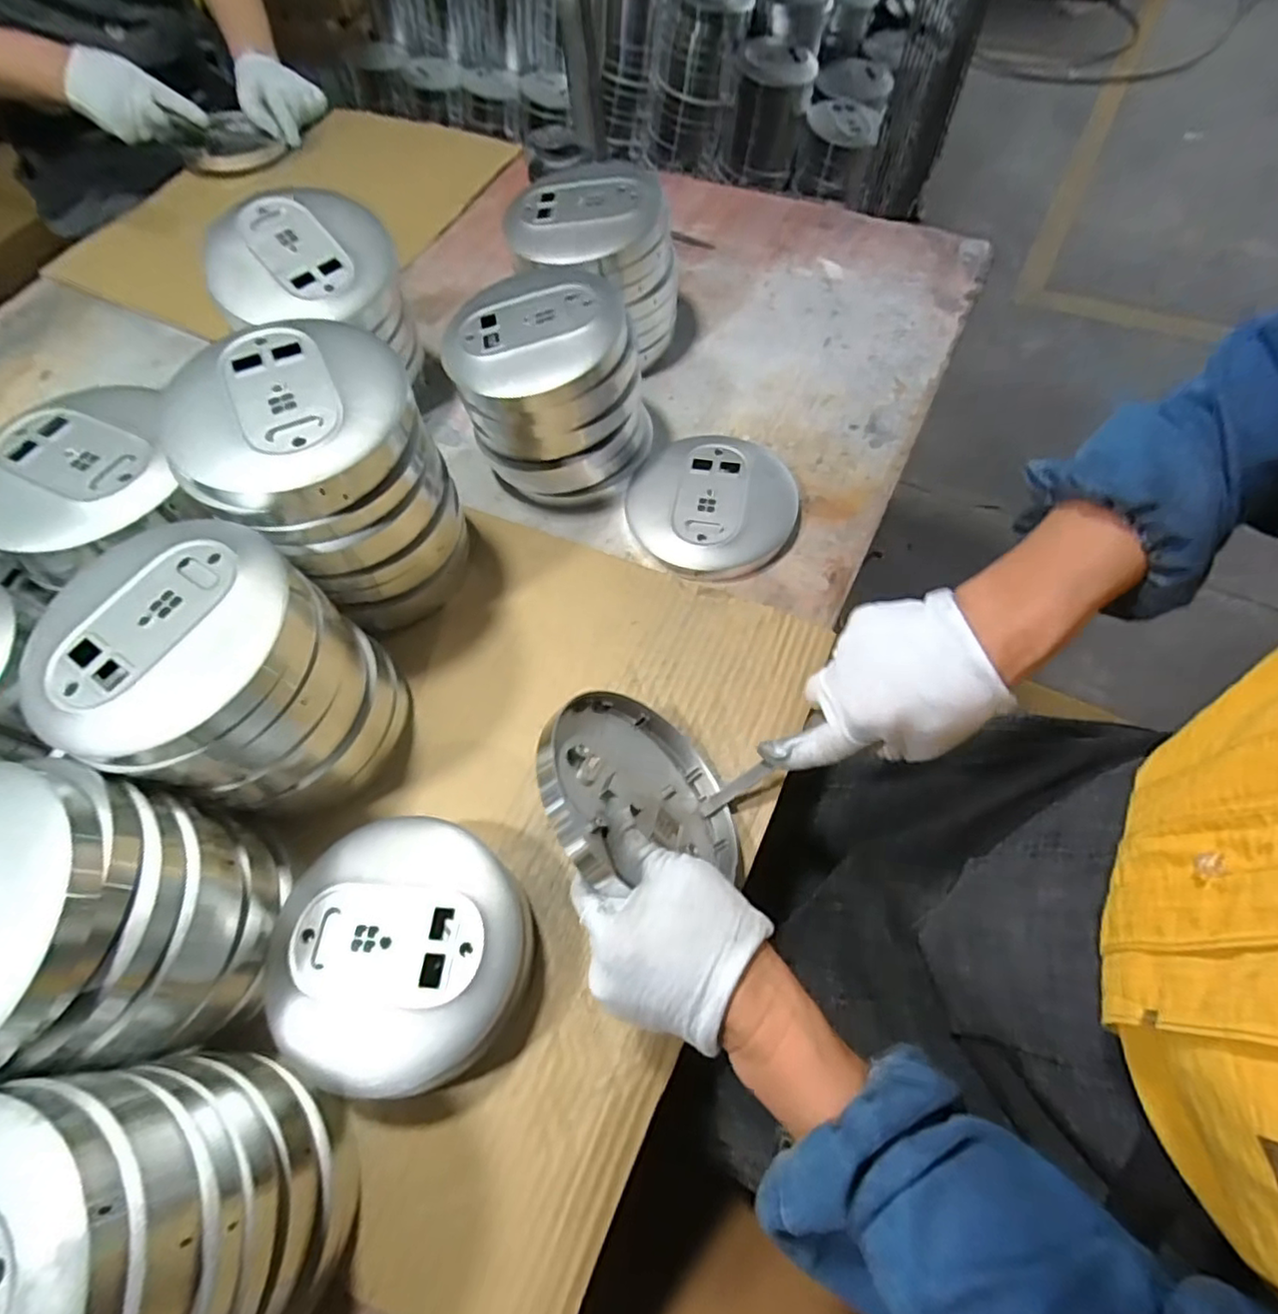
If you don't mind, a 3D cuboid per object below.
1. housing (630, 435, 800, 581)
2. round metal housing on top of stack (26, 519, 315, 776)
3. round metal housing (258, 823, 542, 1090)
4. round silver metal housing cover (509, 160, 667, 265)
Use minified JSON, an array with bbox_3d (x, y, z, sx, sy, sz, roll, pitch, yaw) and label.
[{"bbox_3d":[0.059,-0.123,0.509,0.135,0.018,0.132,-1,64,3],"label":"housing"},{"bbox_3d":[-0.250,-0.007,0.340,0.107,0.051,0.129,18,66,12],"label":"round metal housing on top of stack"},{"bbox_3d":[-0.132,0.164,0.361,0.133,0.053,0.132,-1,64,3],"label":"round metal housing"},{"bbox_3d":[-0.047,-0.366,0.519,0.112,0.019,0.115,-1,64,3],"label":"round silver metal housing cover"}]

